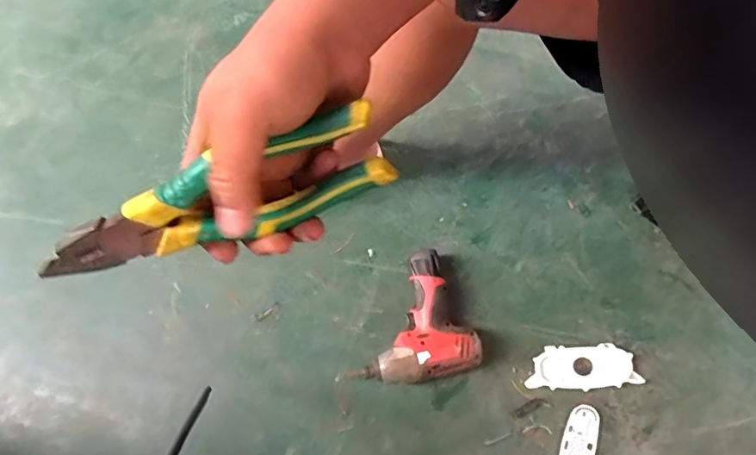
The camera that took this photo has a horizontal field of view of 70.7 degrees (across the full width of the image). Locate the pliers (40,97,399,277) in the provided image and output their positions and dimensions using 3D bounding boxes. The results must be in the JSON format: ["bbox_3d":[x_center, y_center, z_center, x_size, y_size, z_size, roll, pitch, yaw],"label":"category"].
[{"bbox_3d":[-0.091,-0.015,0.286,0.184,0.044,0.021,-19,32,3],"label":"pliers"}]

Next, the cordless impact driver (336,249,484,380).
[{"bbox_3d":[0.028,0.145,0.749,0.191,0.052,0.173,-23,72,-6],"label":"cordless impact driver"}]

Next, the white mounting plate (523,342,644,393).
[{"bbox_3d":[0.279,0.190,0.734,0.144,0.018,0.058,-3,71,1],"label":"white mounting plate"}]

